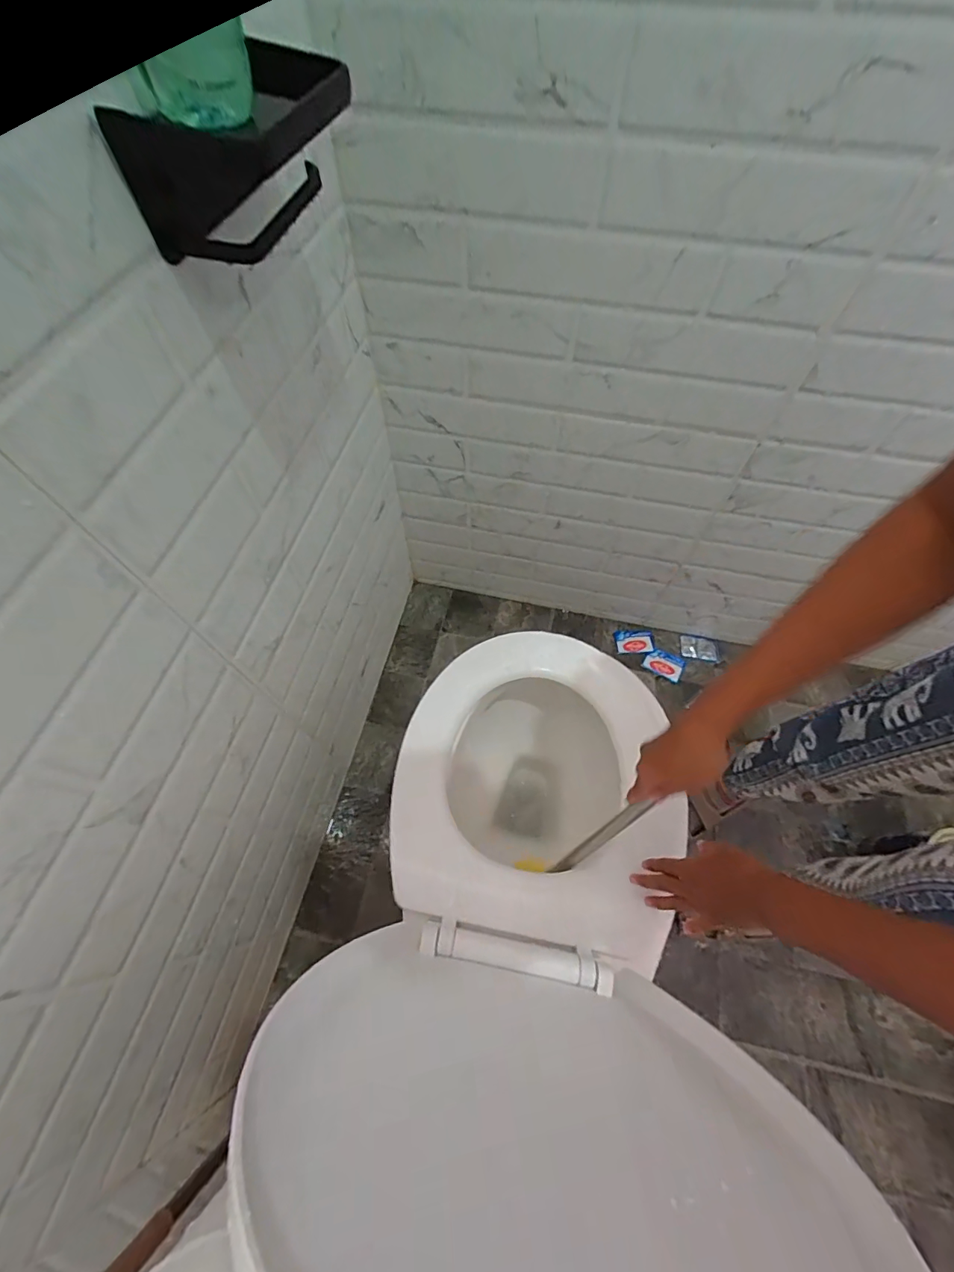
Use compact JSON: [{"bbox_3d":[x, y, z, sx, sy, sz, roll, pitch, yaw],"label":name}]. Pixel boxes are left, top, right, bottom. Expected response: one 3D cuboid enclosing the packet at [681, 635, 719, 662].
[{"bbox_3d":[0.553,0.029,1.140,0.096,0.009,0.058,8,62,4],"label":"packet"}]

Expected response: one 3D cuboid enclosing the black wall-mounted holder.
[{"bbox_3d":[-0.158,-0.340,0.332,0.122,0.080,0.142,4,61,-1],"label":"black wall-mounted holder"}]

